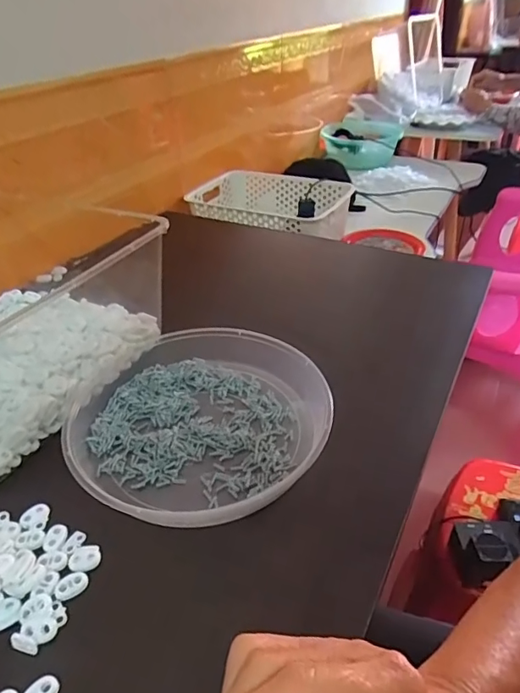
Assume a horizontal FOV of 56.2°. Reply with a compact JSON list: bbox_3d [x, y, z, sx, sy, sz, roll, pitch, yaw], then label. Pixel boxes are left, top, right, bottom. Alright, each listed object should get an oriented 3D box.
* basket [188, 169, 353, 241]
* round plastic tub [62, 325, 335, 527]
[{"bbox_3d":[0.012,-0.280,1.006,0.319,0.096,0.221,17,40,26],"label":"basket"},{"bbox_3d":[-0.058,0.061,0.452,0.234,0.039,0.229,-2,35,1],"label":"round plastic tub"}]

